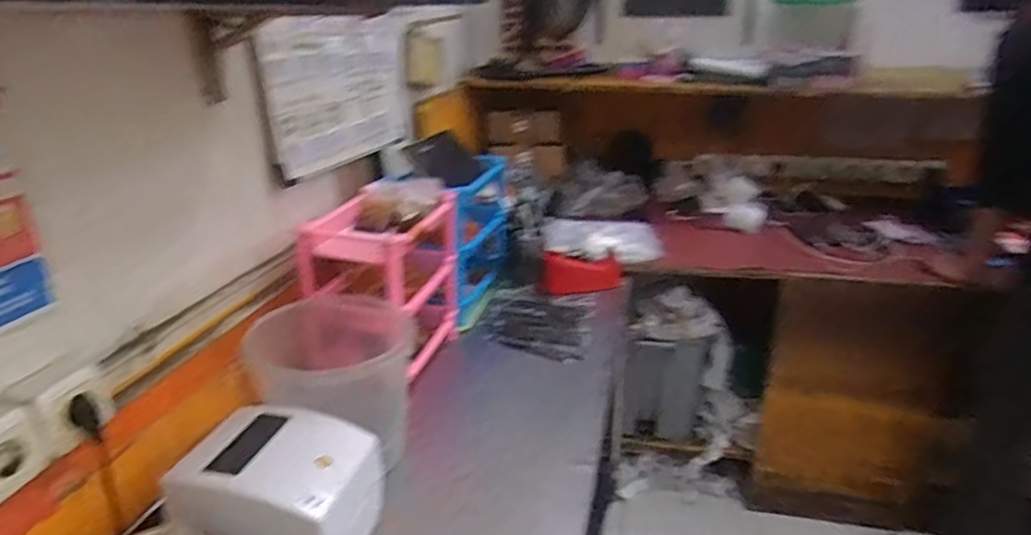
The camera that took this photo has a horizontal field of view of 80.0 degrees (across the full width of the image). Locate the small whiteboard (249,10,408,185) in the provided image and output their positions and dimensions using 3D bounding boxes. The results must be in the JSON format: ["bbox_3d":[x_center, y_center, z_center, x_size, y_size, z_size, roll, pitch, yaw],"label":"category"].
[{"bbox_3d":[-0.363,-0.388,1.341,0.043,0.289,0.633,3,23,7],"label":"small whiteboard"}]

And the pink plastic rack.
[{"bbox_3d":[-0.264,0.045,1.257,0.225,0.320,0.346,3,23,9],"label":"pink plastic rack"}]

